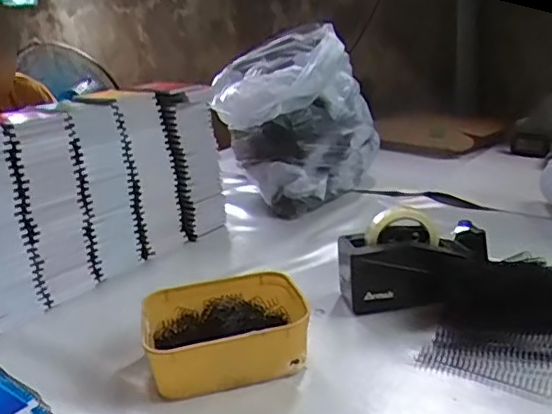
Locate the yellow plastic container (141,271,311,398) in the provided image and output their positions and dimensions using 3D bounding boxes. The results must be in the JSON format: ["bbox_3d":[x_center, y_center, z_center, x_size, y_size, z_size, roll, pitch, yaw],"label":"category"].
[{"bbox_3d":[-0.063,0.153,0.718,0.185,0.070,0.161,-7,18,-6],"label":"yellow plastic container"}]

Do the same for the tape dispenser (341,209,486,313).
[{"bbox_3d":[0.188,0.071,0.803,0.200,0.116,0.100,-3,17,5],"label":"tape dispenser"}]

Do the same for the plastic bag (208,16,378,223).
[{"bbox_3d":[0.041,-0.189,1.262,0.330,0.346,0.270,-3,18,7],"label":"plastic bag"}]

